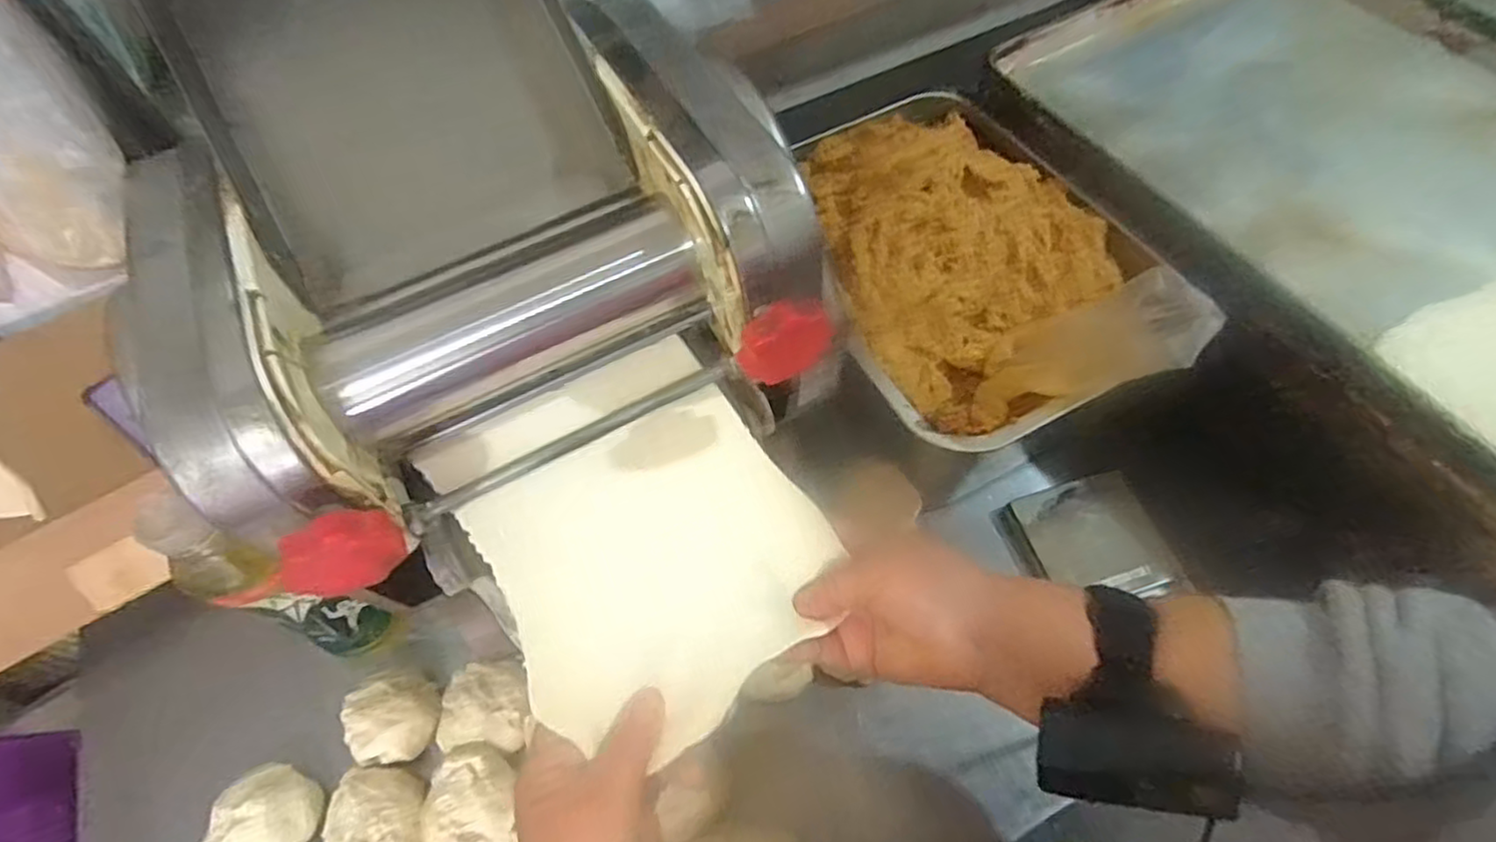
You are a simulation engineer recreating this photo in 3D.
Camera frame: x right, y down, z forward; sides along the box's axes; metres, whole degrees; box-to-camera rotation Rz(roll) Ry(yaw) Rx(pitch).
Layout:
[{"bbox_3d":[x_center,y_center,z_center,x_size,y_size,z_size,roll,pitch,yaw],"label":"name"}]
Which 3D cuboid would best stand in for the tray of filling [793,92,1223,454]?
[{"bbox_3d":[0.174,-0.149,0.572,0.270,0.060,0.363,-15,58,-5],"label":"tray of filling"}]

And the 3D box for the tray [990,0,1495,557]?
[{"bbox_3d":[0.530,-0.203,0.568,0.428,0.058,0.587,-27,60,-12],"label":"tray"}]

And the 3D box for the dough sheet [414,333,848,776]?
[{"bbox_3d":[-0.054,0.060,0.370,0.161,0.008,0.189,-31,78,-14],"label":"dough sheet"}]

